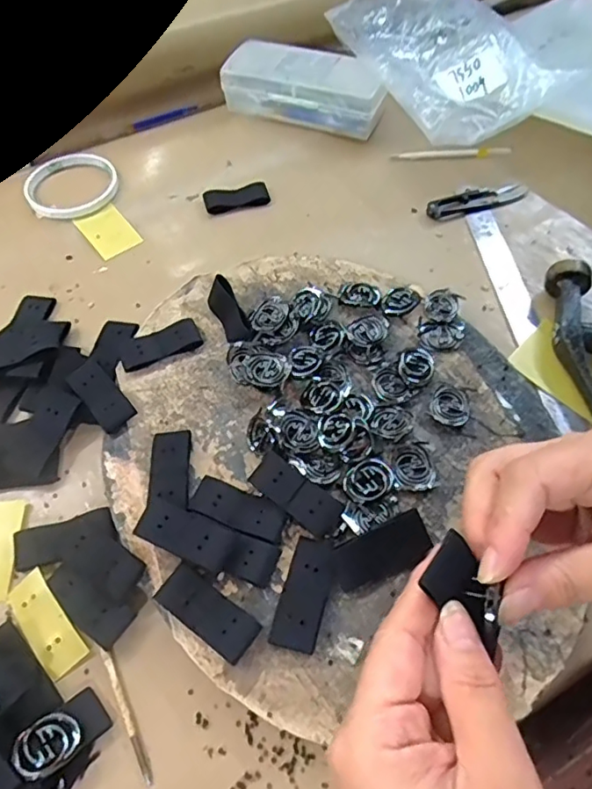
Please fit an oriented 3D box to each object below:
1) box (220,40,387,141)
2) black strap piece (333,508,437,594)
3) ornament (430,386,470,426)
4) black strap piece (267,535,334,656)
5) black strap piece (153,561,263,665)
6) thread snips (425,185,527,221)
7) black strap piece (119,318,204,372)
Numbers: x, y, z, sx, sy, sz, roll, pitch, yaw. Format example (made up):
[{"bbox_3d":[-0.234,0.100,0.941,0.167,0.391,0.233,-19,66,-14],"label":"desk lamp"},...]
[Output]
[{"bbox_3d":[0.014,-0.325,0.590,0.168,0.049,0.074,20,60,13],"label":"box"},{"bbox_3d":[0.052,0.094,0.332,0.059,0.004,0.028,-23,83,-9],"label":"black strap piece"},{"bbox_3d":[0.106,0.008,0.385,0.026,0.004,0.029,11,58,7],"label":"ornament"},{"bbox_3d":[0.006,0.113,0.319,0.025,0.005,0.062,12,57,10],"label":"black strap piece"},{"bbox_3d":[-0.050,0.123,0.316,0.060,0.009,0.025,32,63,19],"label":"black strap piece"},{"bbox_3d":[0.169,-0.183,0.520,0.100,0.012,0.031,-20,59,-12],"label":"thread snips"},{"bbox_3d":[-0.101,-0.038,0.415,0.060,0.009,0.025,-21,60,-13],"label":"black strap piece"}]

